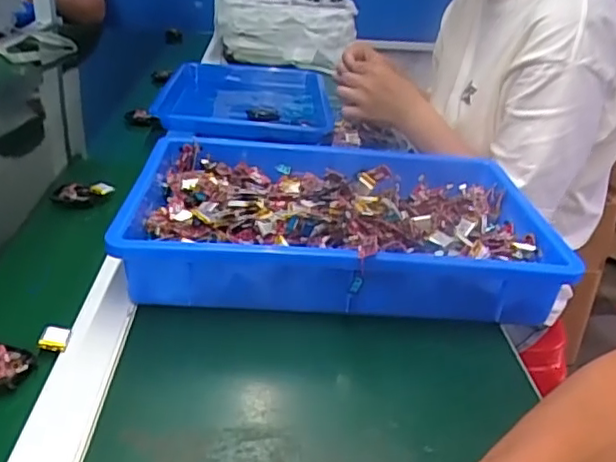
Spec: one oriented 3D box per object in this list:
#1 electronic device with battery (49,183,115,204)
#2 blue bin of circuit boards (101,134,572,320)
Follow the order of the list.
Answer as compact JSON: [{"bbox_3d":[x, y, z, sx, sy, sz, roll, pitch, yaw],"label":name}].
[{"bbox_3d":[-0.241,-0.040,0.654,0.061,0.016,0.025,-6,25,-18],"label":"electronic device with battery"},{"bbox_3d":[0.023,-0.011,0.593,0.363,0.079,0.265,3,28,-5],"label":"blue bin of circuit boards"}]

